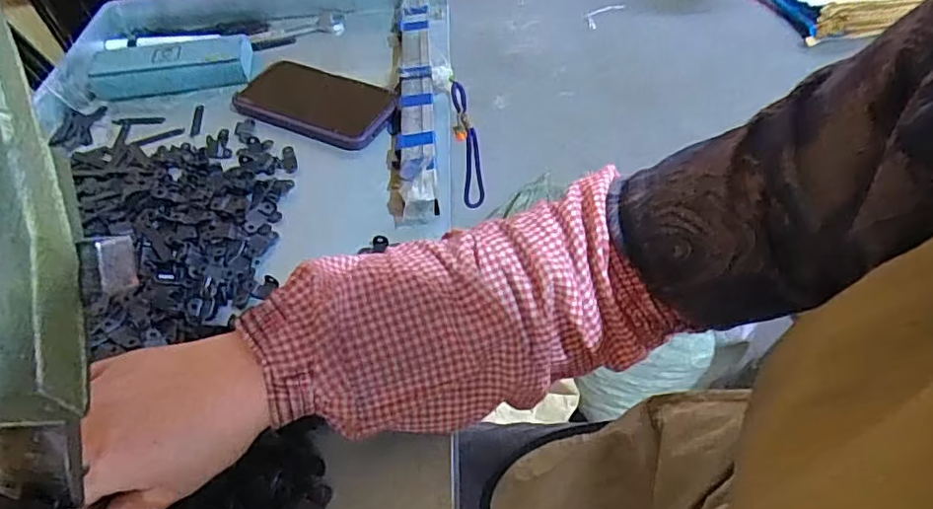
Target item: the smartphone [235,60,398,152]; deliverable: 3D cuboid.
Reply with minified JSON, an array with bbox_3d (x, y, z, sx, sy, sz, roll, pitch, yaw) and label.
[{"bbox_3d":[-0.149,-0.151,0.569,0.162,0.014,0.083,17,55,18],"label":"smartphone"}]

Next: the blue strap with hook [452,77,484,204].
[{"bbox_3d":[0.003,-0.109,0.623,0.029,0.163,0.028,-2,51,4],"label":"blue strap with hook"}]

